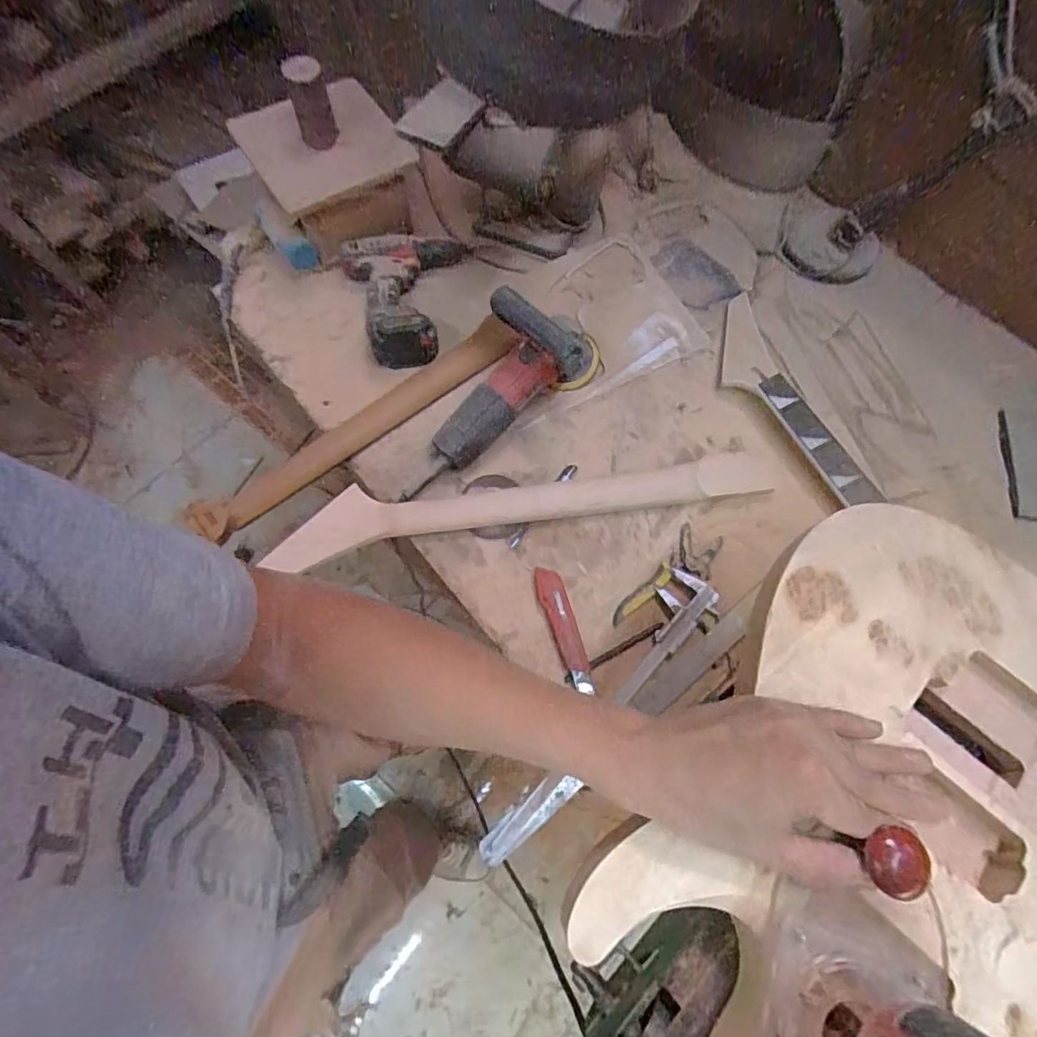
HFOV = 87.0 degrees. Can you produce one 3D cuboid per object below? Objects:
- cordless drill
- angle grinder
[{"bbox_3d":[-0.170,-0.328,0.804,0.183,0.068,0.211,-3,70,-2],"label":"cordless drill"},{"bbox_3d":[0.003,-0.177,0.698,0.125,0.146,0.249,28,72,9],"label":"angle grinder"}]

